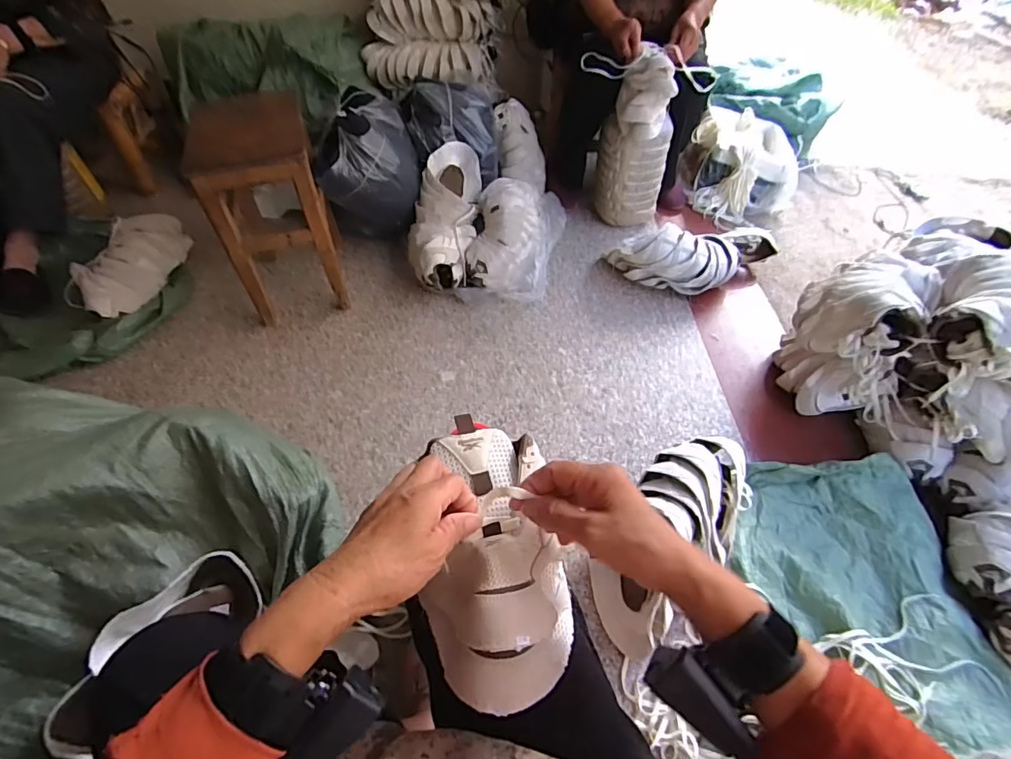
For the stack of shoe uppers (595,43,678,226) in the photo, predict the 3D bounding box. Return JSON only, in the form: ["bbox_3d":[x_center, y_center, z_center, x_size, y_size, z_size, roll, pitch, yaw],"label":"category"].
[{"bbox_3d":[0.374,-0.653,1.386,0.181,0.447,0.149,-3,50,-3],"label":"stack of shoe uppers"}]

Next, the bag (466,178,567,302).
[{"bbox_3d":[0.037,-0.403,1.355,0.228,0.171,0.396,9,51,7],"label":"bag"}]

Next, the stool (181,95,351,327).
[{"bbox_3d":[-0.527,-0.370,1.151,0.220,0.419,0.252,-11,51,-9],"label":"stool"}]

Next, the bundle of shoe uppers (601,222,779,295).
[{"bbox_3d":[0.549,-0.362,1.347,0.494,0.152,0.246,-10,51,-9],"label":"bundle of shoe uppers"}]

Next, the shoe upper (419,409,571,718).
[{"bbox_3d":[-0.009,0.136,0.395,0.117,0.074,0.212,-4,63,-4],"label":"shoe upper"}]

